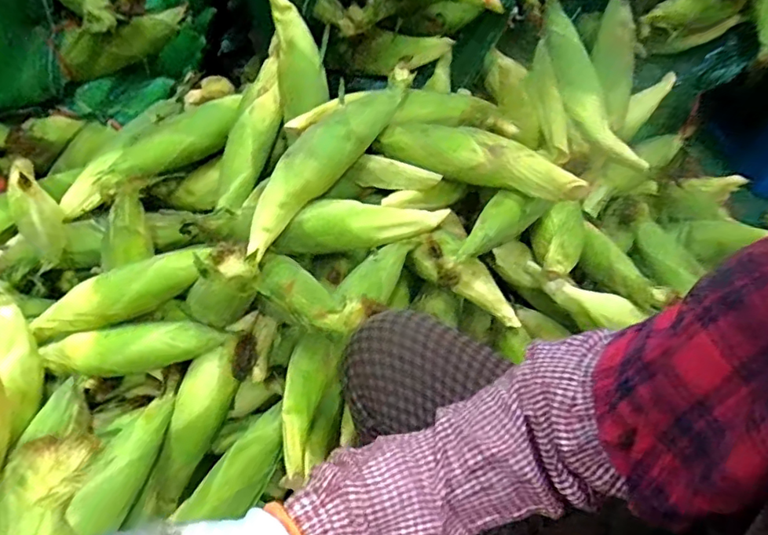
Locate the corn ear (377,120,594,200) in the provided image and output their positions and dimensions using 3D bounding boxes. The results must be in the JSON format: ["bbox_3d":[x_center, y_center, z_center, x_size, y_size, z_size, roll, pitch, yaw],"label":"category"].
[{"bbox_3d":[0.130,-0.150,0.741,0.297,0.065,0.062,27,52,19],"label":"corn ear"}]

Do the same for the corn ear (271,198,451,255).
[{"bbox_3d":[-0.025,-0.059,0.742,0.230,0.054,0.069,1,49,-3],"label":"corn ear"}]

